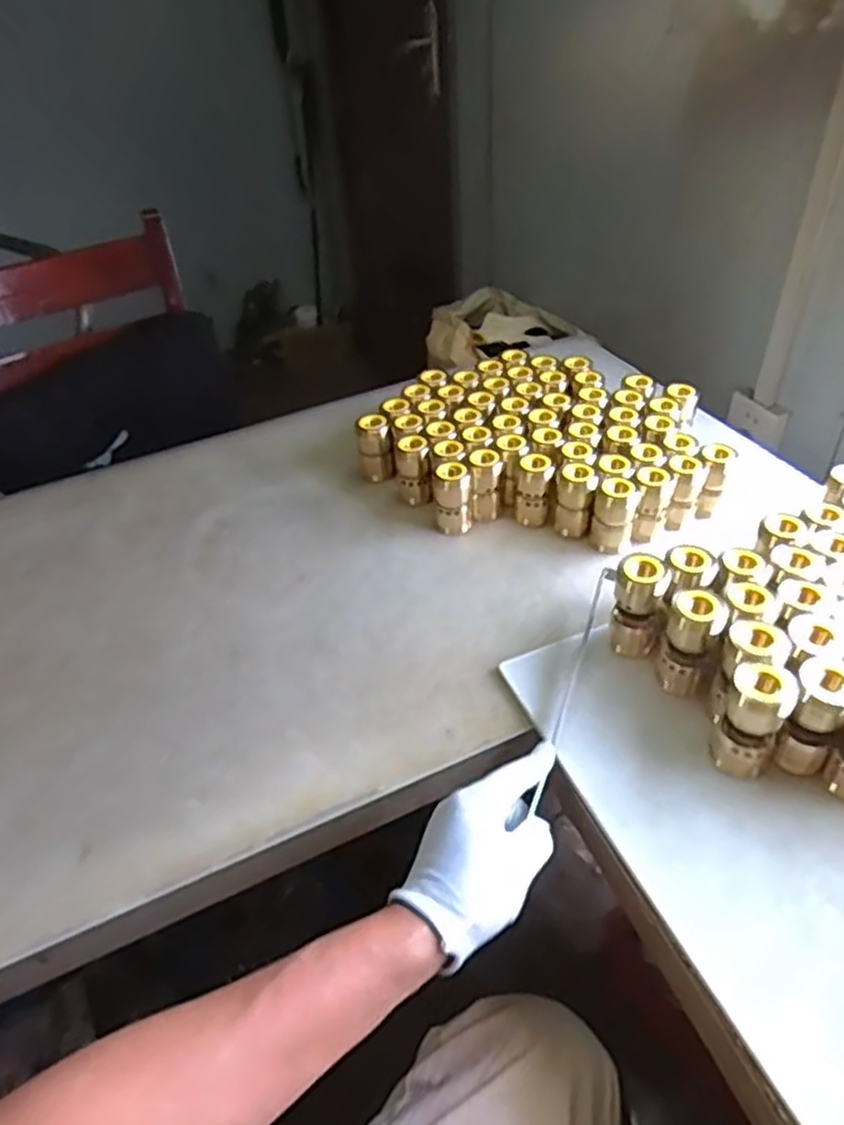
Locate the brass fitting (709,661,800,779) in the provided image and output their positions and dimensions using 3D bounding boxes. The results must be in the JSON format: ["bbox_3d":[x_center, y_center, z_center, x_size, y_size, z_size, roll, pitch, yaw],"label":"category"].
[{"bbox_3d":[0.243,0.115,0.537,0.042,0.090,0.046,23,47,28],"label":"brass fitting"}]

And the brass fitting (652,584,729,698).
[{"bbox_3d":[0.219,0.064,0.594,0.041,0.086,0.034,15,44,21],"label":"brass fitting"}]

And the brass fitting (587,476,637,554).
[{"bbox_3d":[0.197,-0.047,0.753,0.042,0.077,0.036,8,42,14],"label":"brass fitting"}]

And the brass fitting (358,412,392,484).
[{"bbox_3d":[-0.056,-0.135,0.875,0.037,0.078,0.042,-8,41,-5],"label":"brass fitting"}]

